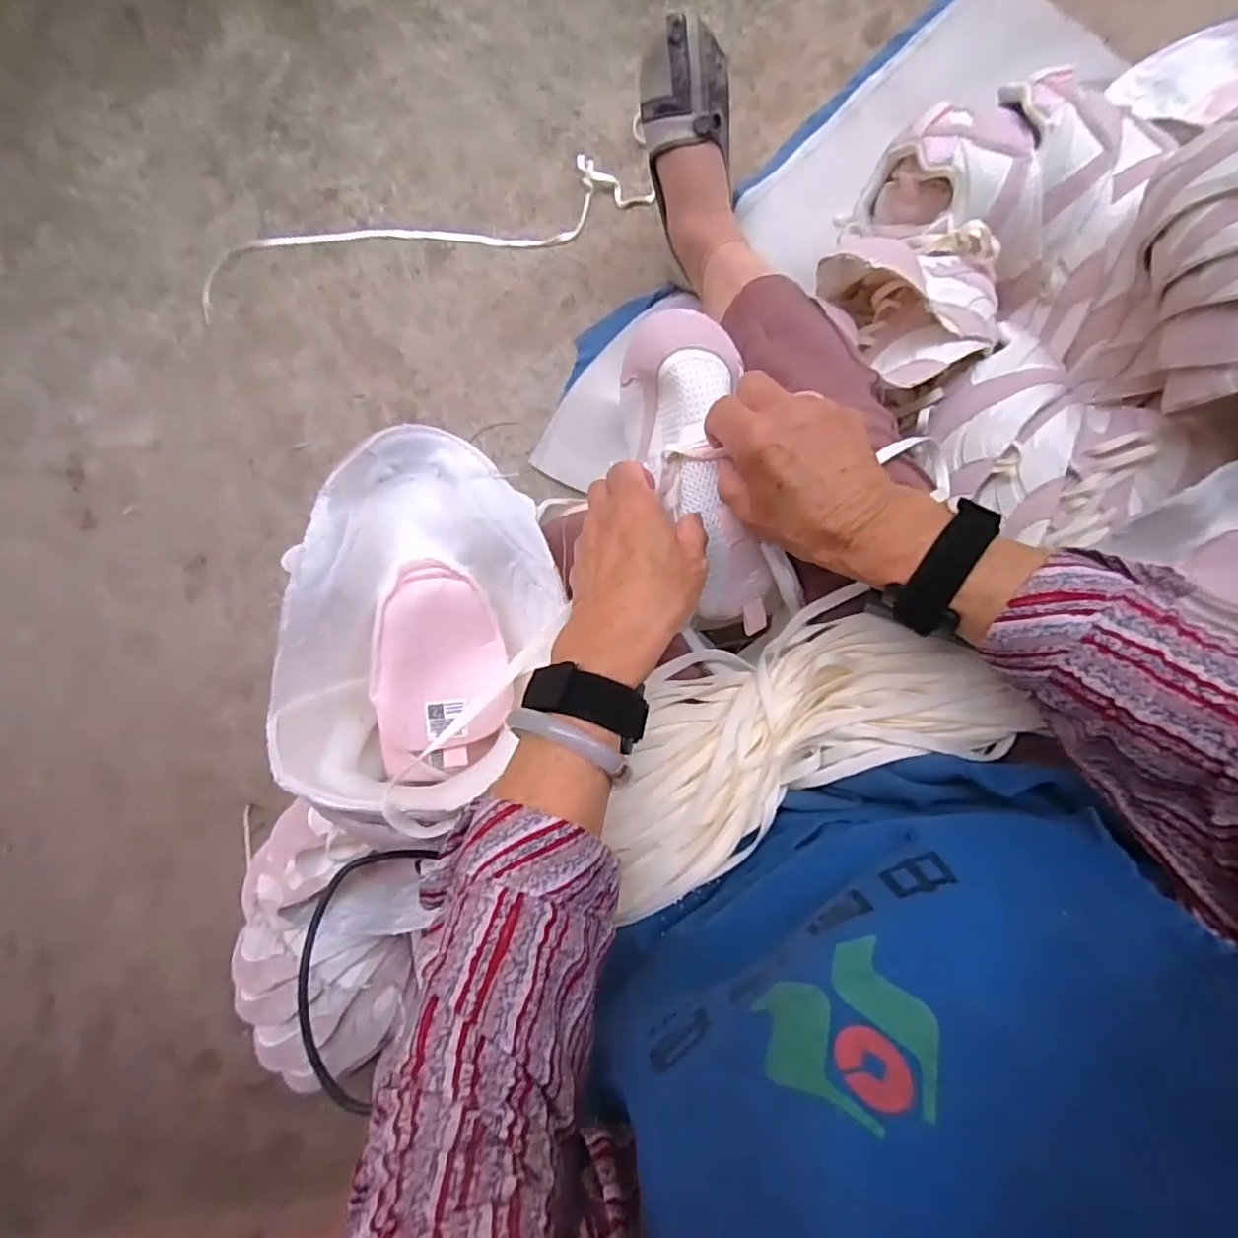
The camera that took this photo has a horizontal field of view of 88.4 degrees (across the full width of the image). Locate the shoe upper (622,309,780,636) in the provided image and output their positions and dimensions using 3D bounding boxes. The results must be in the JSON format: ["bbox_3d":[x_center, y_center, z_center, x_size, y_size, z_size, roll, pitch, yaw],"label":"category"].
[{"bbox_3d":[0.055,-0.094,0.421,0.083,0.044,0.209,-16,93,8],"label":"shoe upper"}]

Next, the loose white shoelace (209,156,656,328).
[{"bbox_3d":[-0.254,-0.480,0.798,0.592,0.018,0.096,-7,88,8],"label":"loose white shoelace"}]

